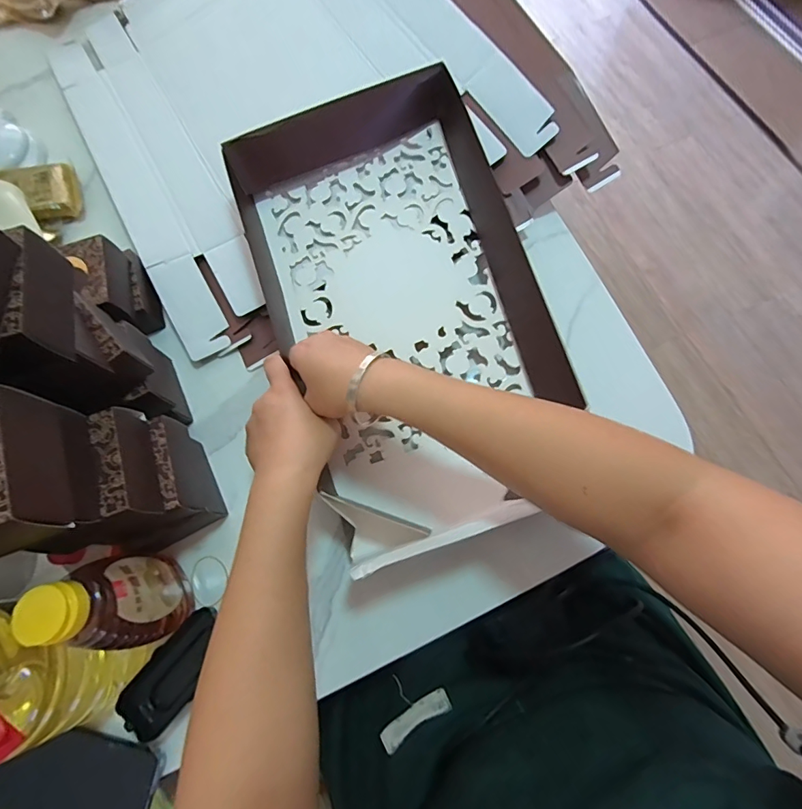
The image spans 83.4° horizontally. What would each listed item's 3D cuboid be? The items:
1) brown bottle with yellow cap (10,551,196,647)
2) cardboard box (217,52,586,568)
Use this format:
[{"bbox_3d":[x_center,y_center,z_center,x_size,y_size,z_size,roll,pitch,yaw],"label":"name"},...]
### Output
[{"bbox_3d":[-0.229,0.160,0.369,0.071,0.150,0.050,34,78,13],"label":"brown bottle with yellow cap"},{"bbox_3d":[-0.004,-0.110,0.465,0.265,0.091,0.474,-19,74,-8],"label":"cardboard box"}]

